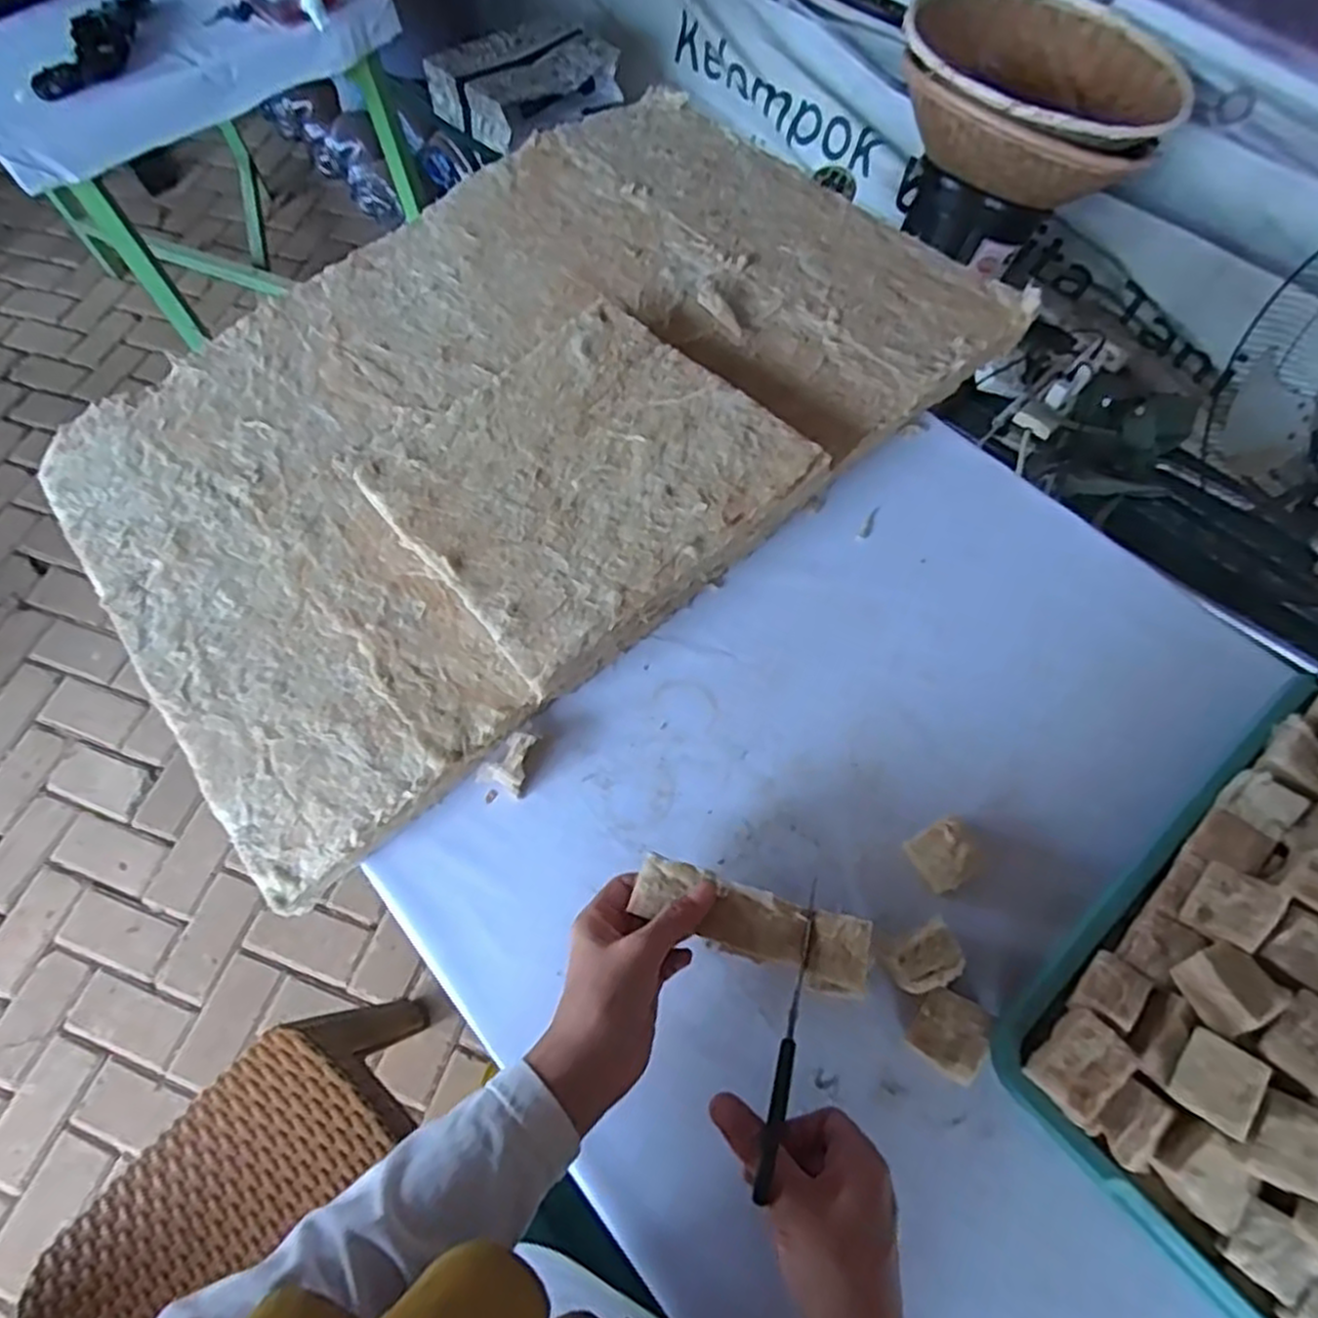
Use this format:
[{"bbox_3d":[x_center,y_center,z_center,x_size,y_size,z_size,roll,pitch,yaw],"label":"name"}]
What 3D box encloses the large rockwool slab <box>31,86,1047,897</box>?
[{"bbox_3d":[-0.118,-0.249,0.686,0.799,0.065,0.538,-39,68,-17],"label":"large rockwool slab"}]

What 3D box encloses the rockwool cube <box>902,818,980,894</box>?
[{"bbox_3d":[0.188,0.131,0.497,0.039,0.029,0.039,-28,65,-13],"label":"rockwool cube"}]

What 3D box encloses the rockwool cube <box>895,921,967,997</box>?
[{"bbox_3d":[0.163,0.188,0.464,0.041,0.032,0.031,-29,66,-14],"label":"rockwool cube"}]

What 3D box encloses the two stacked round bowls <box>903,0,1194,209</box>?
[{"bbox_3d":[0.573,-0.873,1.141,0.408,0.135,0.414,0,62,1],"label":"two stacked round bowls"}]

